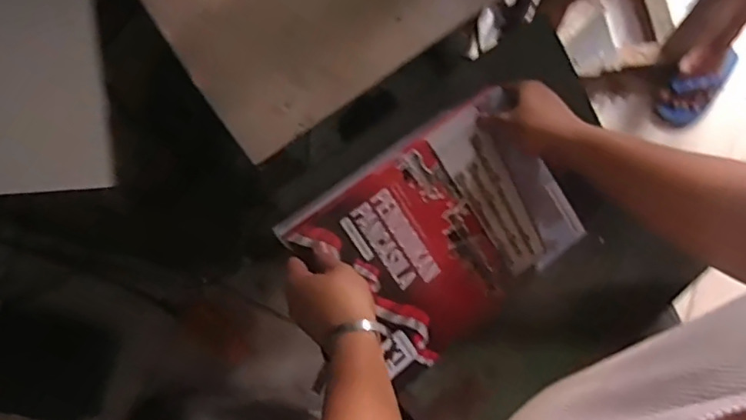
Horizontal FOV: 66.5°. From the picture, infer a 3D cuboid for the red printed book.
[{"bbox_3d":[0.080,0.024,0.648,0.280,0.020,0.216,-37,101,-12],"label":"red printed book"}]

